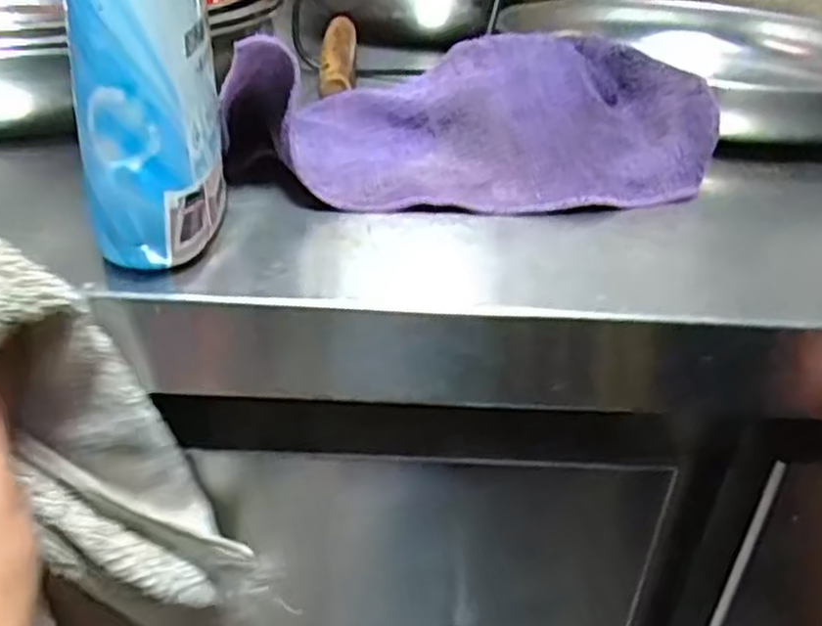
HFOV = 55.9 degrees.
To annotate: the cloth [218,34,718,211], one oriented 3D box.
[{"bbox_3d":[0.029,-0.100,0.365,0.222,0.044,0.143,1,32,-7],"label":"cloth"}]

